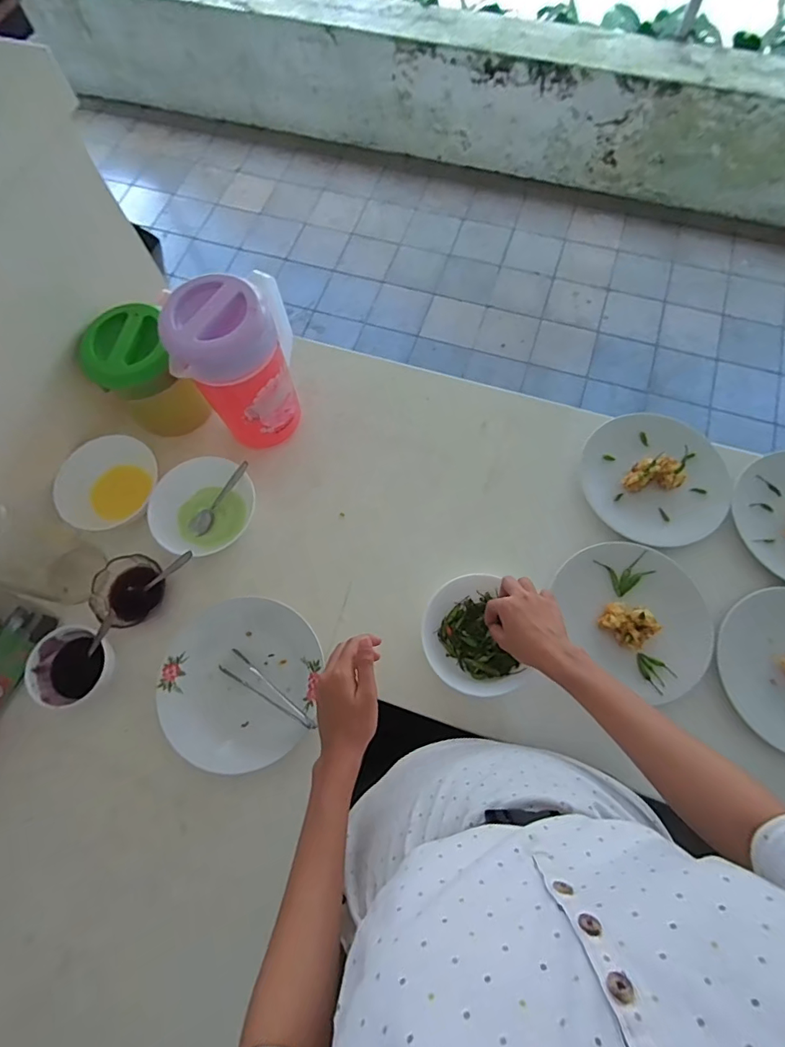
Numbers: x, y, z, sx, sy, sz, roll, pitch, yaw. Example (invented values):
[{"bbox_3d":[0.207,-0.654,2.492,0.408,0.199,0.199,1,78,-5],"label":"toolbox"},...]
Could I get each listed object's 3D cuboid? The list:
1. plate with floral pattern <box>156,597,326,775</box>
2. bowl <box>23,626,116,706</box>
[{"bbox_3d":[-0.190,0.194,0.599,0.192,0.036,0.196,0,73,1],"label":"plate with floral pattern"},{"bbox_3d":[-0.397,0.177,0.602,0.097,0.048,0.091,-1,71,2],"label":"bowl"}]

